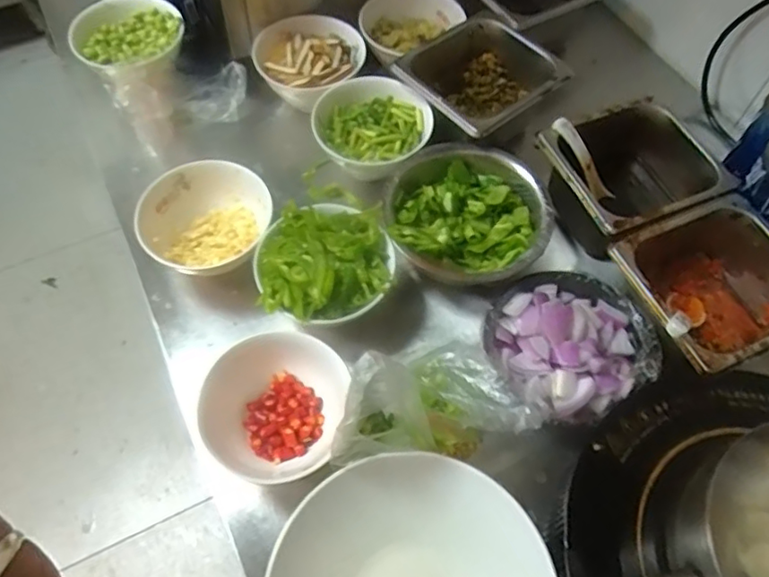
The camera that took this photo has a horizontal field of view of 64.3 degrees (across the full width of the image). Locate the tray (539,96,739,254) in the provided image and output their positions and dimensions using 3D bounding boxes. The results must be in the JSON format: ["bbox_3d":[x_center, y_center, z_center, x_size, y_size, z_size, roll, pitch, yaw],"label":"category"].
[{"bbox_3d":[0.283,-0.122,0.732,0.186,0.118,0.160,-21,65,-14],"label":"tray"}]

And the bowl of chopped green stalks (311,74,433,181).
[{"bbox_3d":[-0.018,-0.195,0.763,0.136,0.065,0.126,1,61,-2],"label":"bowl of chopped green stalks"}]

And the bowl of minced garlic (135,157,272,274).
[{"bbox_3d":[-0.197,-0.068,0.696,0.146,0.077,0.137,-16,63,-11],"label":"bowl of minced garlic"}]

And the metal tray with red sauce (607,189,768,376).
[{"bbox_3d":[0.328,0.009,0.643,0.179,0.099,0.160,-21,65,-14],"label":"metal tray with red sauce"}]

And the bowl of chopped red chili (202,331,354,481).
[{"bbox_3d":[-0.108,0.114,0.591,0.129,0.057,0.137,1,61,-2],"label":"bowl of chopped red chili"}]

